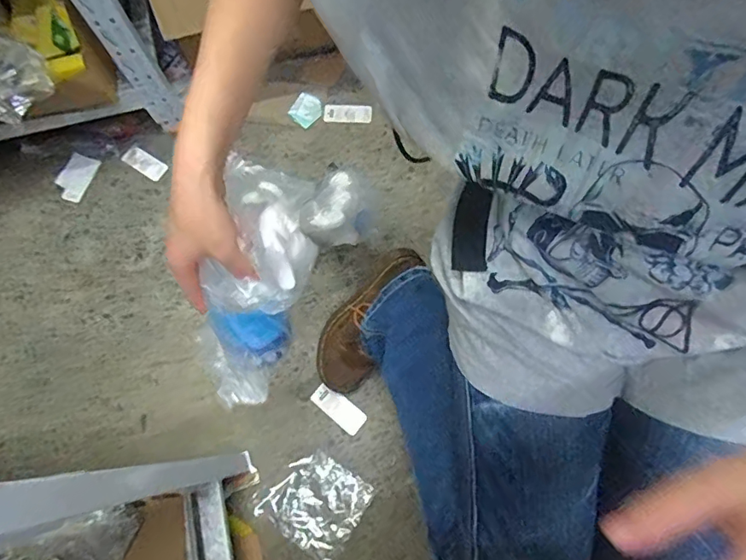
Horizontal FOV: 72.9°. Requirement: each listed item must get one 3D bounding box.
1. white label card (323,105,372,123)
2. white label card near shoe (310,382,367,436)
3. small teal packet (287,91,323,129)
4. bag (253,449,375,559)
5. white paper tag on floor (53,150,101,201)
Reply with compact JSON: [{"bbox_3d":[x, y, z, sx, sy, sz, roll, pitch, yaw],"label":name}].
[{"bbox_3d":[-0.049,-0.322,0.979,0.093,0.006,0.035,1,86,4],"label":"white label card"},{"bbox_3d":[-0.055,0.205,0.812,0.092,0.004,0.041,40,80,11],"label":"white label card near shoe"},{"bbox_3d":[-0.131,-0.331,0.977,0.054,0.014,0.064,36,77,12],"label":"small teal packet"},{"bbox_3d":[-0.088,0.334,0.767,0.141,0.010,0.125,31,76,11],"label":"bag"},{"bbox_3d":[-0.567,-0.197,0.960,0.063,0.009,0.091,21,74,9],"label":"white paper tag on floor"}]

